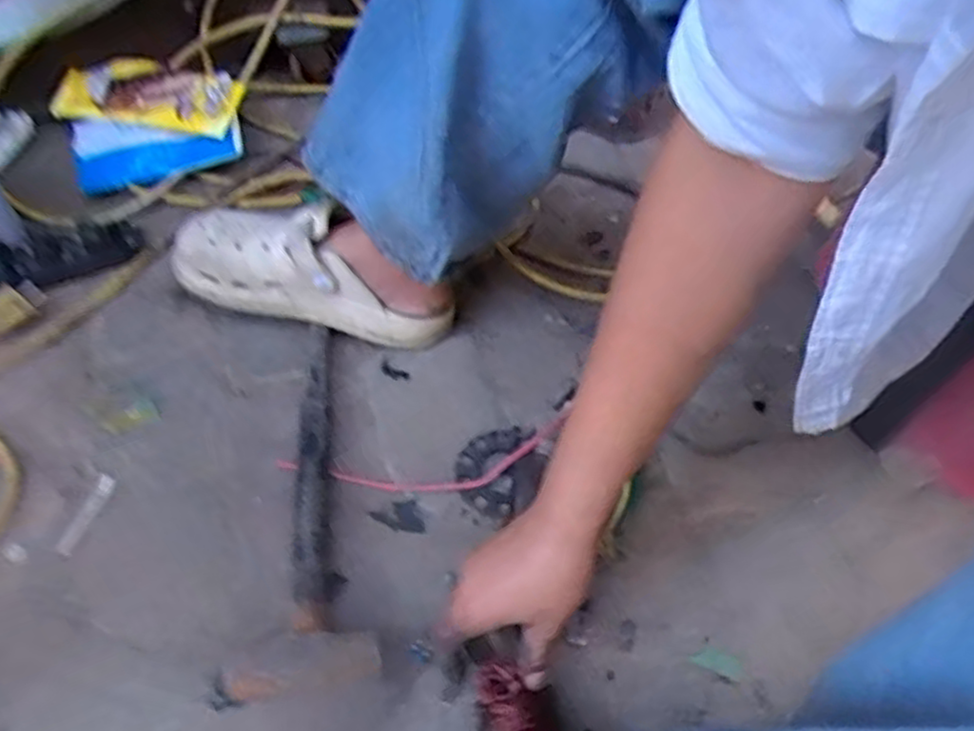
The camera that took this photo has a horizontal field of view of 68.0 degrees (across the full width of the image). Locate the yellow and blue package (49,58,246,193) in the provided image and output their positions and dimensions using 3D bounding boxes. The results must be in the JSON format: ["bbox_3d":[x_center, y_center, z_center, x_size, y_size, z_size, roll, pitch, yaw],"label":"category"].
[{"bbox_3d":[-0.375,-0.275,0.804,0.202,0.048,0.146,-10,56,-9],"label":"yellow and blue package"}]

